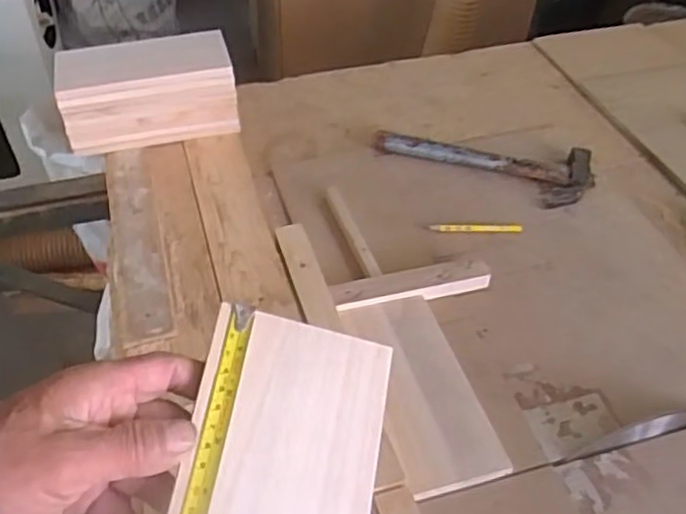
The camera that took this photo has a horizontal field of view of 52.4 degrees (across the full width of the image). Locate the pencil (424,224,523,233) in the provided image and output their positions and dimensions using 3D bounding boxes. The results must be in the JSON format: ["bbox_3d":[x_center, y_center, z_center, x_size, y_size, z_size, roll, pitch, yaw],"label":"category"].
[{"bbox_3d":[0.160,-0.035,0.850,0.114,0.005,0.012,1,62,-1],"label":"pencil"}]

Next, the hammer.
[{"bbox_3d":[0.185,-0.124,0.915,0.282,0.024,0.103,6,44,5],"label":"hammer"}]

